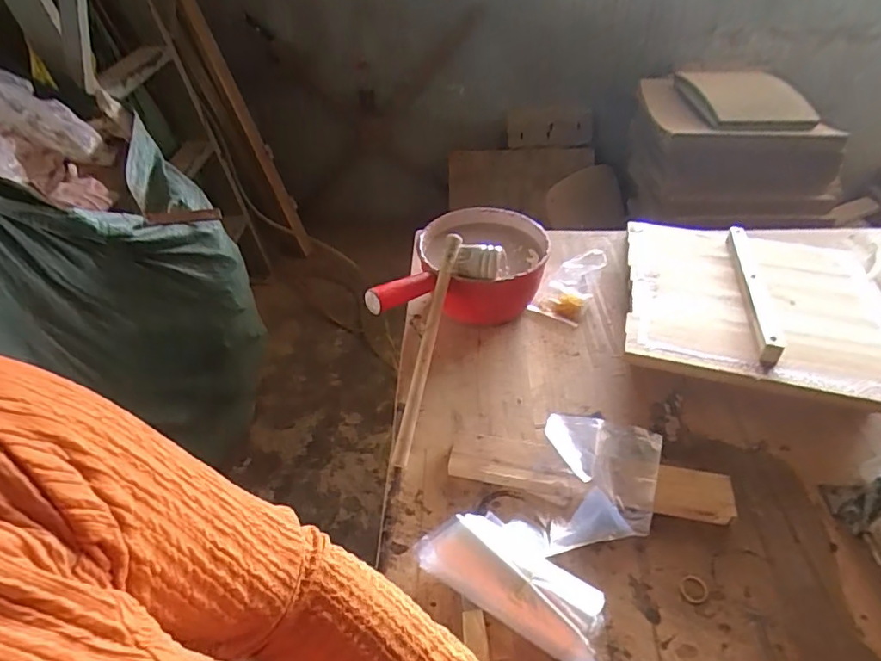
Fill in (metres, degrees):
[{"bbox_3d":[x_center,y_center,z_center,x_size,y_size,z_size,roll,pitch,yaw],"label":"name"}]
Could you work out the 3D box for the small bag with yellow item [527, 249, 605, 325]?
[{"bbox_3d":[0.195,-0.073,0.812,0.077,0.041,0.131,18,46,21],"label":"small bag with yellow item"}]

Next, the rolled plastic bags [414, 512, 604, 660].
[{"bbox_3d":[0.073,0.228,0.498,0.181,0.051,0.085,25,49,27],"label":"rolled plastic bags"}]

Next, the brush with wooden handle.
[{"bbox_3d":[0.007,0.016,0.660,0.079,0.048,0.311,11,62,14],"label":"brush with wooden handle"}]

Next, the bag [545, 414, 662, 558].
[{"bbox_3d":[0.164,0.157,0.567,0.121,0.053,0.174,14,44,17],"label":"bag"}]

